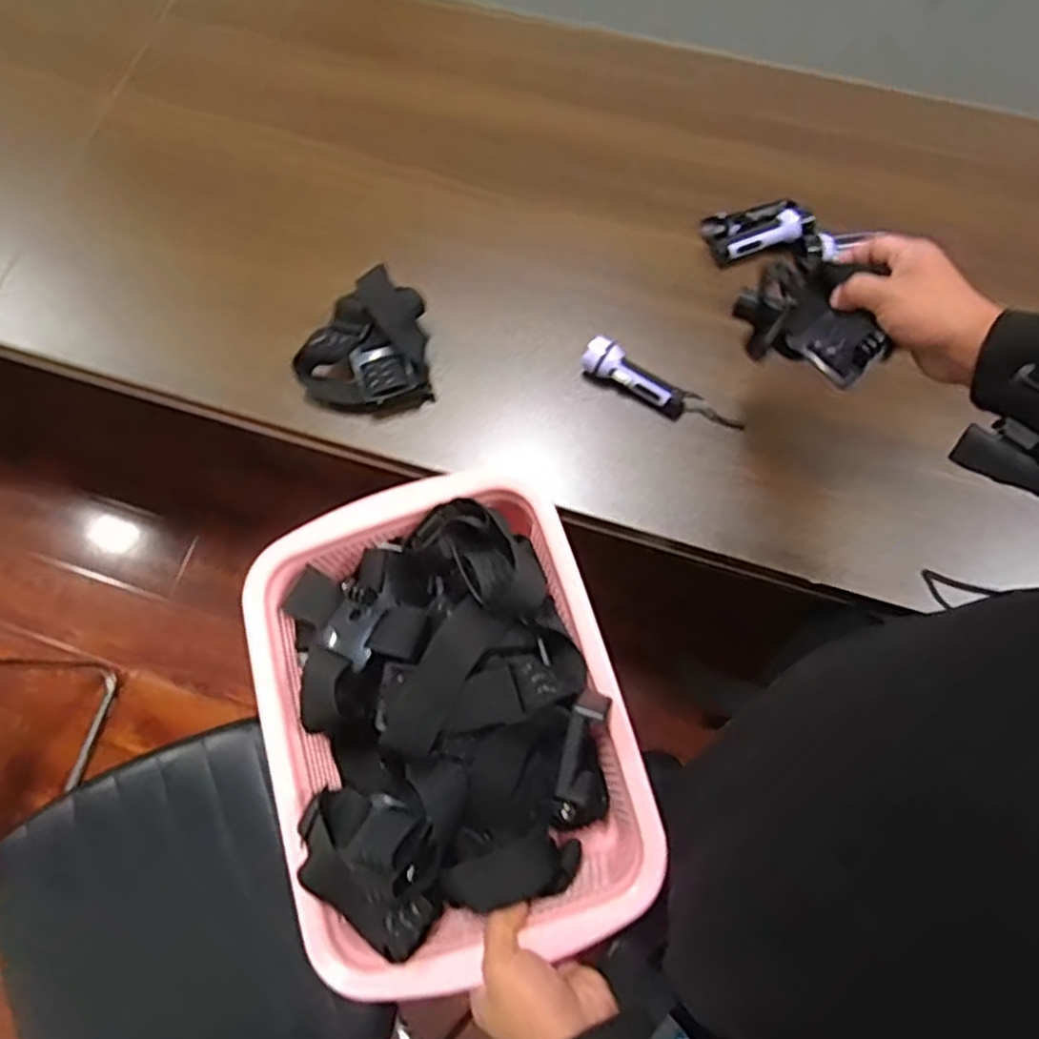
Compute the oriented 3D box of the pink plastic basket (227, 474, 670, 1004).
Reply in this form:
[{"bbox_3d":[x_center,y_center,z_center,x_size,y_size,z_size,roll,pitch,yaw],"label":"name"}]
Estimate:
[{"bbox_3d":[-0.061,0.146,0.547,0.260,0.098,0.344,-17,69,-5],"label":"pink plastic basket"}]

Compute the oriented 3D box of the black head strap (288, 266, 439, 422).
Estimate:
[{"bbox_3d":[-0.156,-0.172,0.718,0.124,0.071,0.115,-6,67,-2],"label":"black head strap"}]

